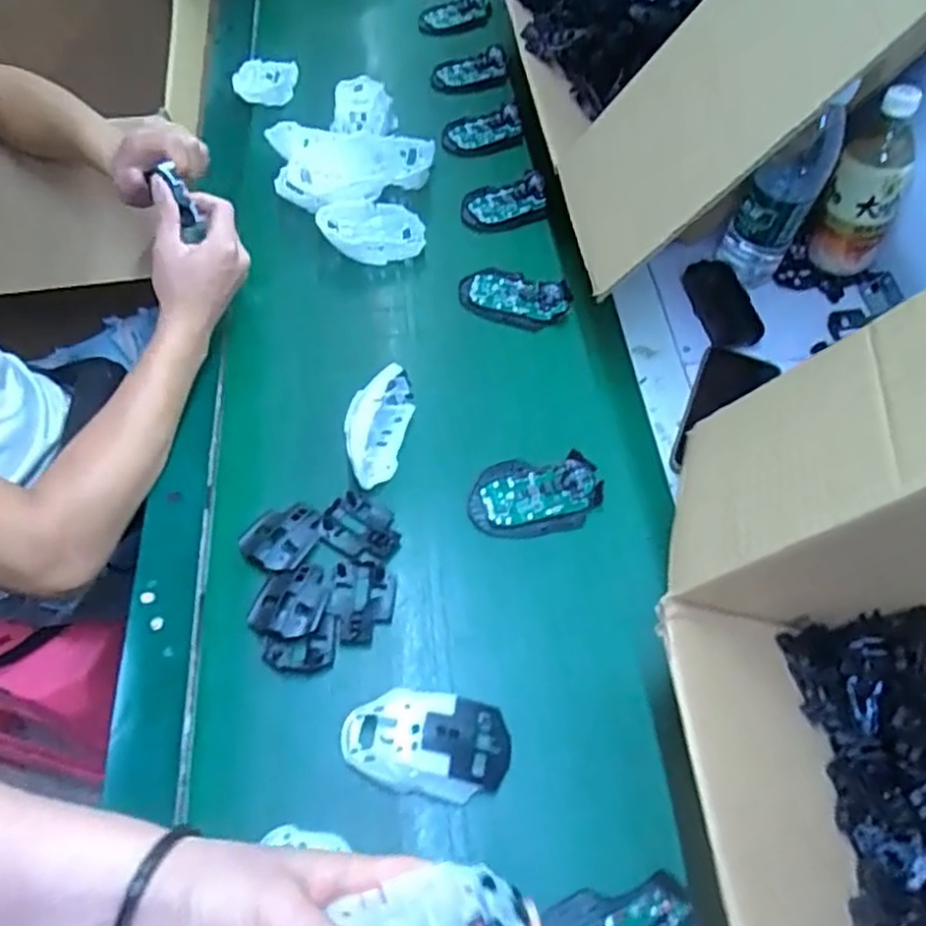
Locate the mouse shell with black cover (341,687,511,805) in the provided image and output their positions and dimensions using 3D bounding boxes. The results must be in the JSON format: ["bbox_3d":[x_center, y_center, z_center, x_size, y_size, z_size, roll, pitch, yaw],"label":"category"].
[{"bbox_3d":[-0.026,0.197,0.503,0.118,0.036,0.067,9,59,1],"label":"mouse shell with black cover"}]

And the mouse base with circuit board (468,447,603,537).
[{"bbox_3d":[0.063,0.028,0.624,0.113,0.014,0.071,-5,58,-3],"label":"mouse base with circuit board"}]

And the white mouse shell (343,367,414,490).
[{"bbox_3d":[-0.075,-0.034,0.627,0.045,0.064,0.114,13,59,4],"label":"white mouse shell"}]

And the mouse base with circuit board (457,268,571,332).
[{"bbox_3d":[0.054,-0.177,0.749,0.113,0.020,0.062,14,59,9],"label":"mouse base with circuit board"}]

